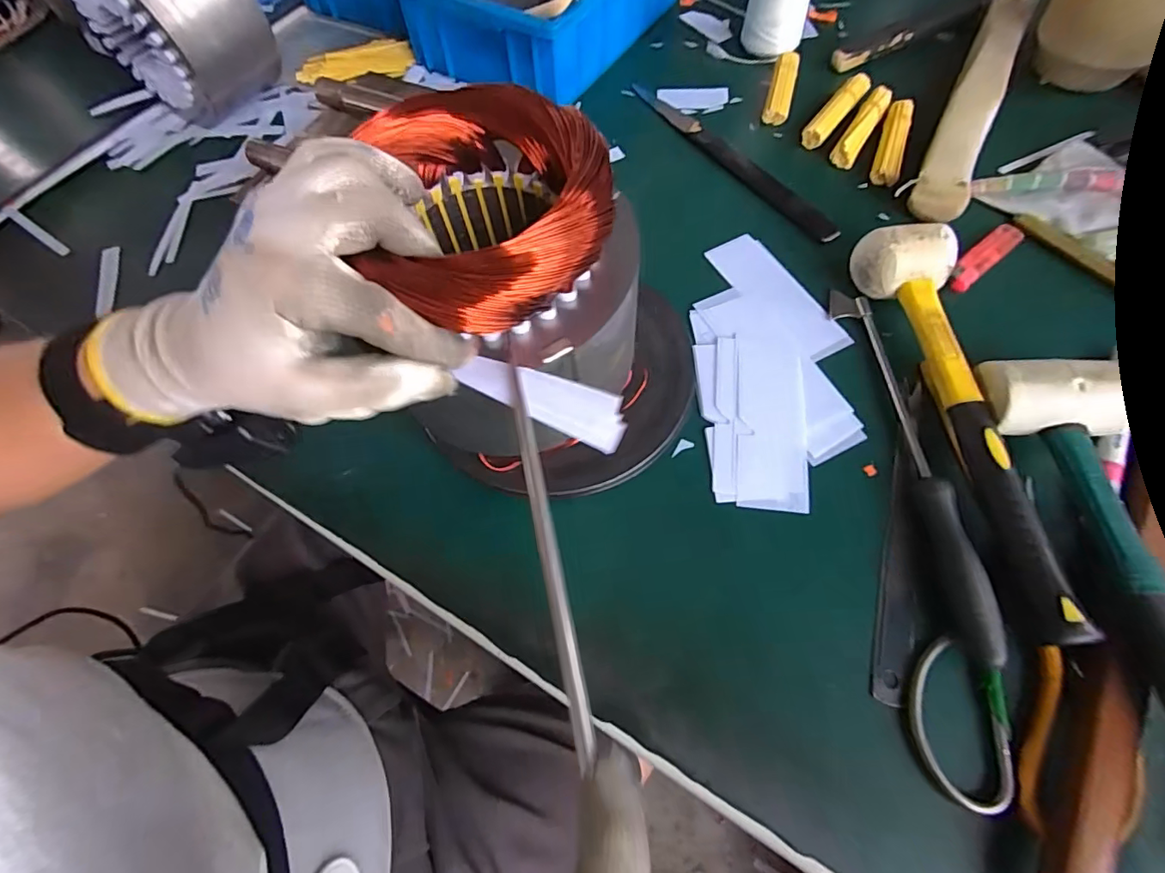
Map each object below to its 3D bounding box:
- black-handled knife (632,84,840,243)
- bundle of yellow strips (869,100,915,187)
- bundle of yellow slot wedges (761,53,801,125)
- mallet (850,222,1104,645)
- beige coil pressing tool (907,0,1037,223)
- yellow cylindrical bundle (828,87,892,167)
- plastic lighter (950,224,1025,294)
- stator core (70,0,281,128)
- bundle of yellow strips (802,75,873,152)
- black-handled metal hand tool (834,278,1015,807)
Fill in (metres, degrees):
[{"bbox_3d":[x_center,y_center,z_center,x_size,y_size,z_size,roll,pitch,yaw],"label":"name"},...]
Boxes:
[{"bbox_3d":[0.133,-0.262,0.476,0.024,0.005,0.266,-33,66,-12],"label":"black-handled knife"},{"bbox_3d":[0.276,-0.261,0.457,0.024,0.020,0.094,19,66,12],"label":"bundle of yellow strips"},{"bbox_3d":[0.196,-0.341,0.506,0.024,0.015,0.100,15,65,11],"label":"bundle of yellow slot wedges"},{"bbox_3d":[0.234,-0.017,0.322,0.054,0.050,0.271,-3,63,2],"label":"mallet"},{"bbox_3d":[0.365,-0.320,0.477,0.042,0.038,0.364,25,68,15],"label":"beige coil pressing tool"},{"bbox_3d":[0.256,-0.284,0.473,0.020,0.024,0.096,30,69,17],"label":"yellow cylindrical bundle"},{"bbox_3d":[0.312,-0.140,0.400,0.081,0.009,0.019,-38,67,-14],"label":"plastic lighter"},{"bbox_3d":[-0.374,-0.382,0.475,0.127,0.149,0.096,23,67,14],"label":"stator core"},{"bbox_3d":[0.238,-0.305,0.484,0.022,0.023,0.094,36,71,19],"label":"bundle of yellow strips"},{"bbox_3d":[0.200,0.034,0.313,0.044,0.025,0.318,1,64,4],"label":"black-handled metal hand tool"}]

